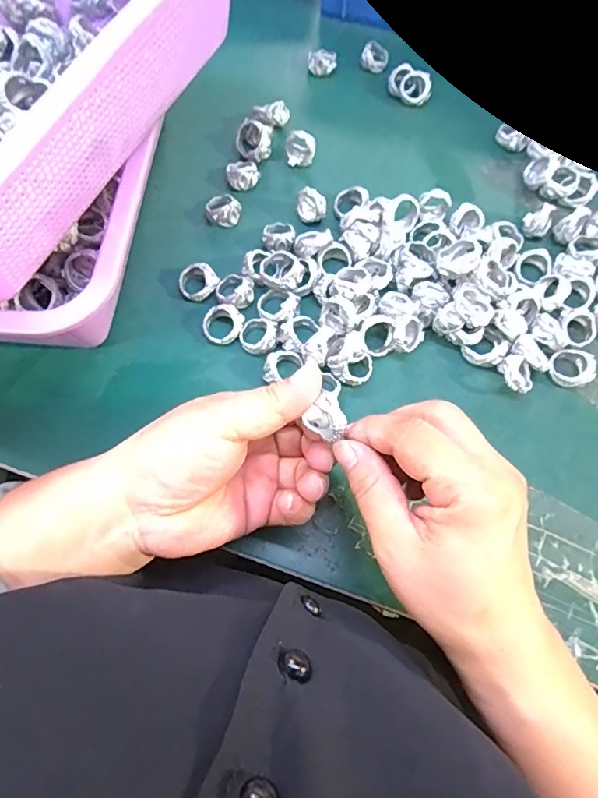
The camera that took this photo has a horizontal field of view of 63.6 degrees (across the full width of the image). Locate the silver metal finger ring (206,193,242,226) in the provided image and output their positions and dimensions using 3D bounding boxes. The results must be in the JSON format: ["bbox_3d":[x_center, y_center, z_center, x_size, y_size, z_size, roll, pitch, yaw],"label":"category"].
[{"bbox_3d":[-0.058,-0.146,0.370,0.025,0.015,0.024,0,68,0],"label":"silver metal finger ring"}]

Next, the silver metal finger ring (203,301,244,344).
[{"bbox_3d":[-0.053,-0.052,0.334,0.025,0.008,0.028,39,93,-2],"label":"silver metal finger ring"}]

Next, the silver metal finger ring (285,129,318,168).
[{"bbox_3d":[0.003,-0.202,0.389,0.024,0.030,0.011,-7,68,-3],"label":"silver metal finger ring"}]

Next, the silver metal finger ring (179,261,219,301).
[{"bbox_3d":[-0.072,-0.084,0.345,0.027,0.016,0.023,-19,69,-8],"label":"silver metal finger ring"}]

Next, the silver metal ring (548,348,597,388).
[{"bbox_3d":[0.183,-0.021,0.324,0.025,0.015,0.027,0,68,0],"label":"silver metal ring"}]

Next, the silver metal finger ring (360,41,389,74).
[{"bbox_3d":[0.069,-0.312,0.440,0.024,0.015,0.023,0,68,0],"label":"silver metal finger ring"}]

